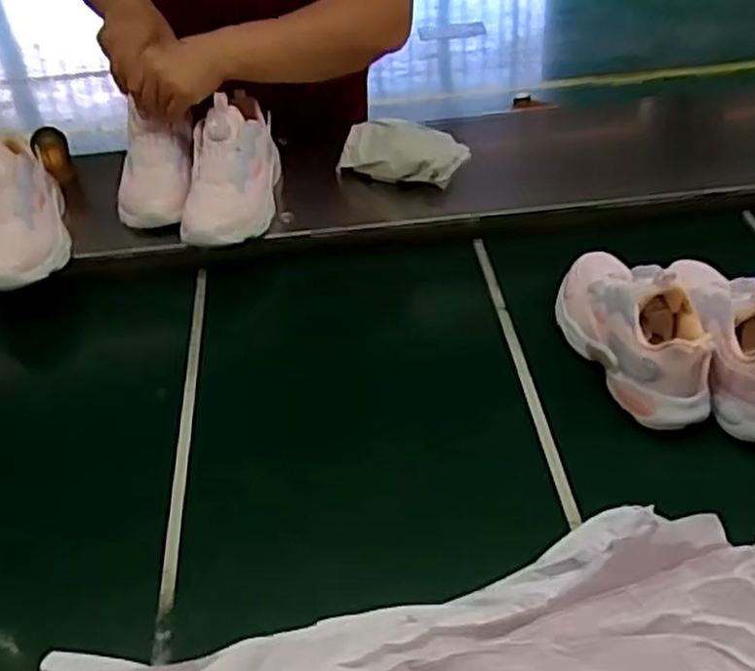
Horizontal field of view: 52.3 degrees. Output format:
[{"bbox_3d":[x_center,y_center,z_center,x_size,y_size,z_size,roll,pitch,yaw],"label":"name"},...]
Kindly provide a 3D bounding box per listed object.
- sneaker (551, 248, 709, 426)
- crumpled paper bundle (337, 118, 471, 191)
[{"bbox_3d":[0.233,-0.016,0.694,0.074,0.095,0.202,-15,44,-11],"label":"sneaker"},{"bbox_3d":[0.031,-0.215,0.903,0.157,0.057,0.057,15,47,19],"label":"crumpled paper bundle"}]

